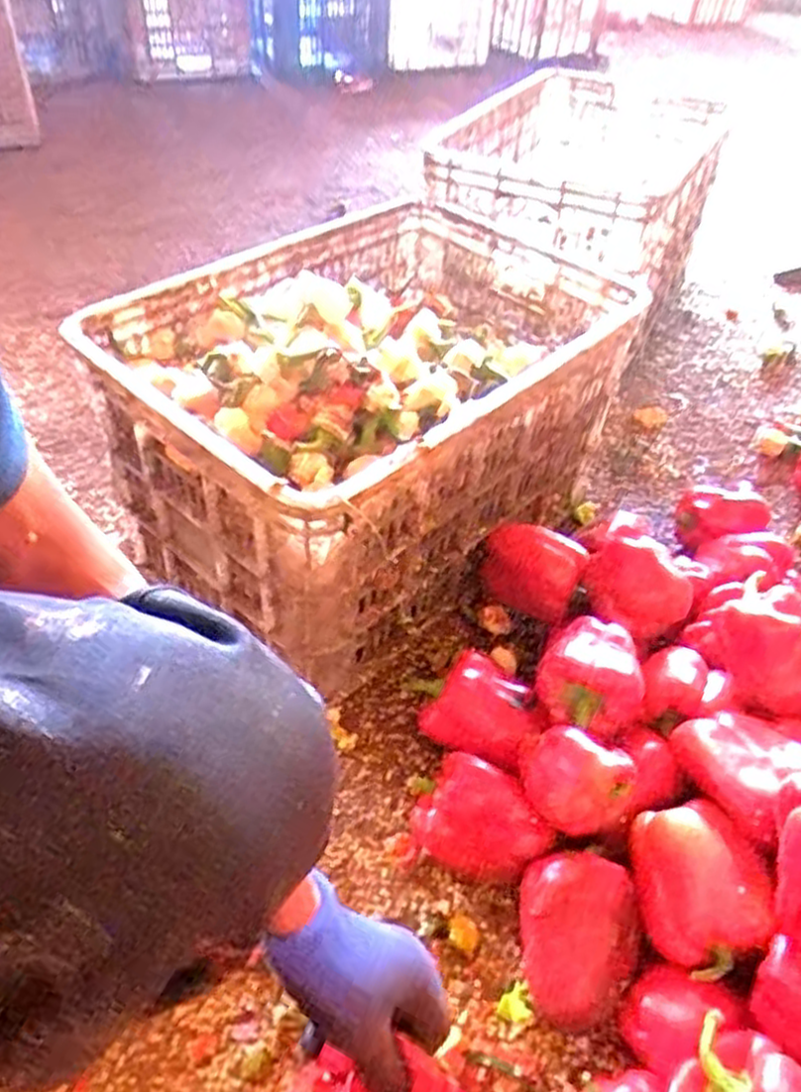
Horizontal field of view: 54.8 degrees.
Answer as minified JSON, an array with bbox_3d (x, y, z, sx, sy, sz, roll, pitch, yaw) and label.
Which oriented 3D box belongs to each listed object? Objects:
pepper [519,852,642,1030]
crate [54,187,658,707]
[{"bbox_3d":[0.137,0.302,0.599,0.079,0.091,0.103,1,46,-5],"label":"pepper"},{"bbox_3d":[-0.029,-0.150,0.860,0.361,0.258,0.530,35,53,25],"label":"crate"}]

